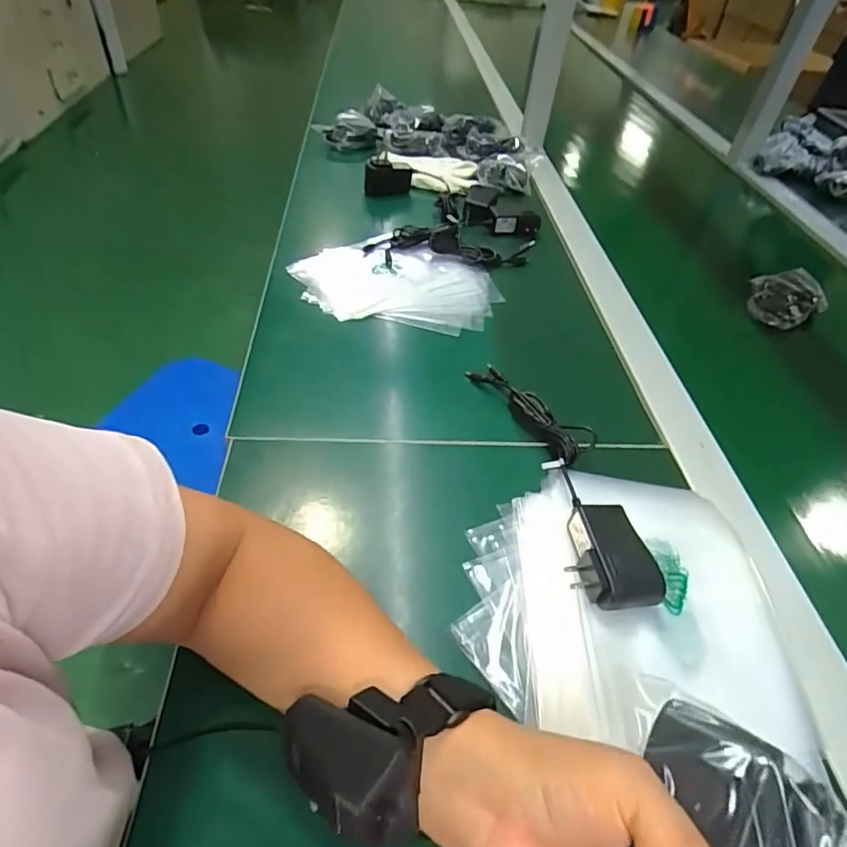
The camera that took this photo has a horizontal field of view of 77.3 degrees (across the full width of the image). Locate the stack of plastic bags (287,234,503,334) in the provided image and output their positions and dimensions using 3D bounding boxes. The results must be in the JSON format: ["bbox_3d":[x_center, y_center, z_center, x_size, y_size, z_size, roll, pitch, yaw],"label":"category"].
[{"bbox_3d":[-0.032,-0.175,0.649,0.240,0.014,0.168,5,47,-2],"label":"stack of plastic bags"}]

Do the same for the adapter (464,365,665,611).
[{"bbox_3d":[0.111,0.028,0.443,0.079,0.043,0.267,-4,48,-10],"label":"adapter"}]

